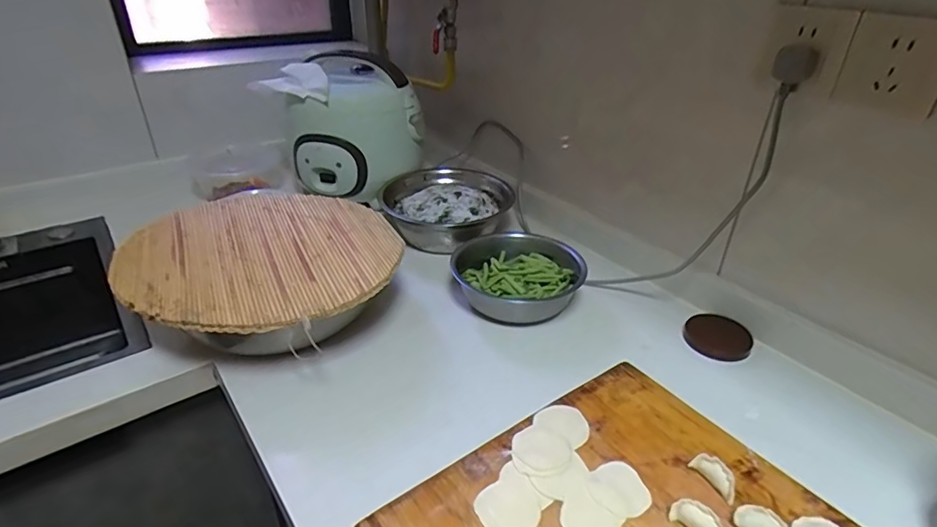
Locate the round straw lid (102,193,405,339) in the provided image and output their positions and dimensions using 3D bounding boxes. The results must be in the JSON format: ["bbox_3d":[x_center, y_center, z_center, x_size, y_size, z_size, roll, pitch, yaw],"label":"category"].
[{"bbox_3d":[-0.264,-0.019,0.676,0.319,0.014,0.342,1,31,0],"label":"round straw lid"}]

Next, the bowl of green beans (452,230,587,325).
[{"bbox_3d":[0.068,0.011,0.750,0.173,0.069,0.159,1,31,0],"label":"bowl of green beans"}]

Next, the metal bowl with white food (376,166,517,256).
[{"bbox_3d":[-0.043,-0.106,0.919,0.210,0.091,0.221,1,31,0],"label":"metal bowl with white food"}]

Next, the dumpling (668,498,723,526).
[{"bbox_3d":[0.195,0.218,0.441,0.019,0.020,0.044,-26,40,-37],"label":"dumpling"}]

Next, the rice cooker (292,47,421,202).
[{"bbox_3d":[-0.209,-0.265,0.985,0.231,0.196,0.221,-5,32,-10],"label":"rice cooker"}]

